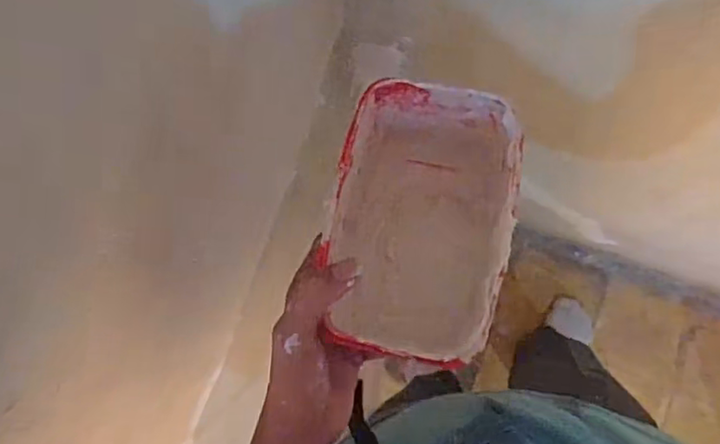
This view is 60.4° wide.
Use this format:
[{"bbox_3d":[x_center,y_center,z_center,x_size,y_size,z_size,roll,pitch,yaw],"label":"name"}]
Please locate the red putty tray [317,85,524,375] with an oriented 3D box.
[{"bbox_3d":[0.039,0.001,0.385,0.100,0.078,0.153,10,84,7],"label":"red putty tray"}]

